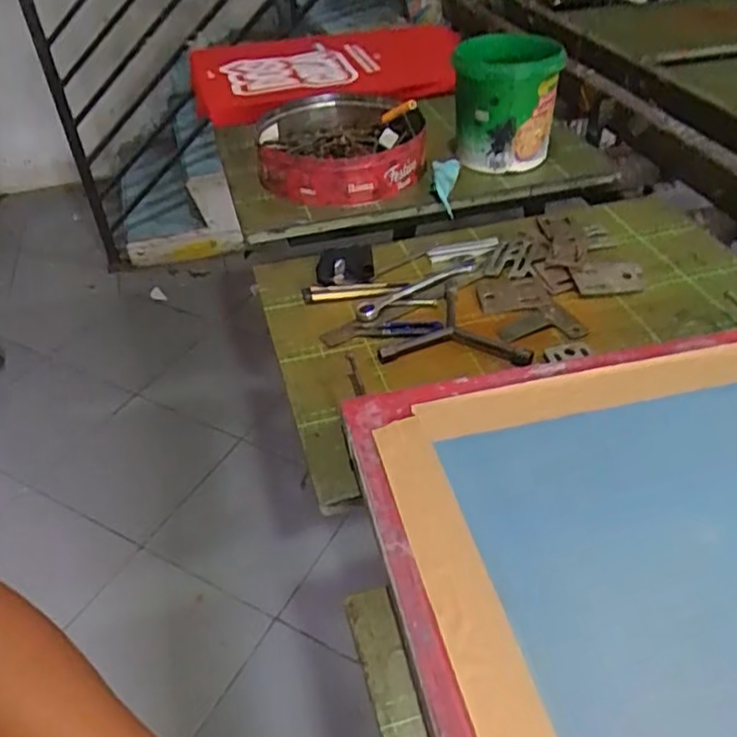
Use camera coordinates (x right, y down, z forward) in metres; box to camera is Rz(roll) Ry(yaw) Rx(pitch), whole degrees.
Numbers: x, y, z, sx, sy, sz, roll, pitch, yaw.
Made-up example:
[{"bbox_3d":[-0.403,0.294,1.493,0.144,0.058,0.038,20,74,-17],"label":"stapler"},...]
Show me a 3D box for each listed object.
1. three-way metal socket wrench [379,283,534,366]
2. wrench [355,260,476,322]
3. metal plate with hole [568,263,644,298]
[{"bbox_3d":[0.104,-0.051,0.749,0.157,0.010,0.143,6,43,11],"label":"three-way metal socket wrench"},{"bbox_3d":[0.058,-0.099,0.800,0.177,0.011,0.030,-28,47,-25],"label":"wrench"},{"bbox_3d":[0.291,-0.108,0.801,0.095,0.005,0.050,-6,58,-9],"label":"metal plate with hole"}]

